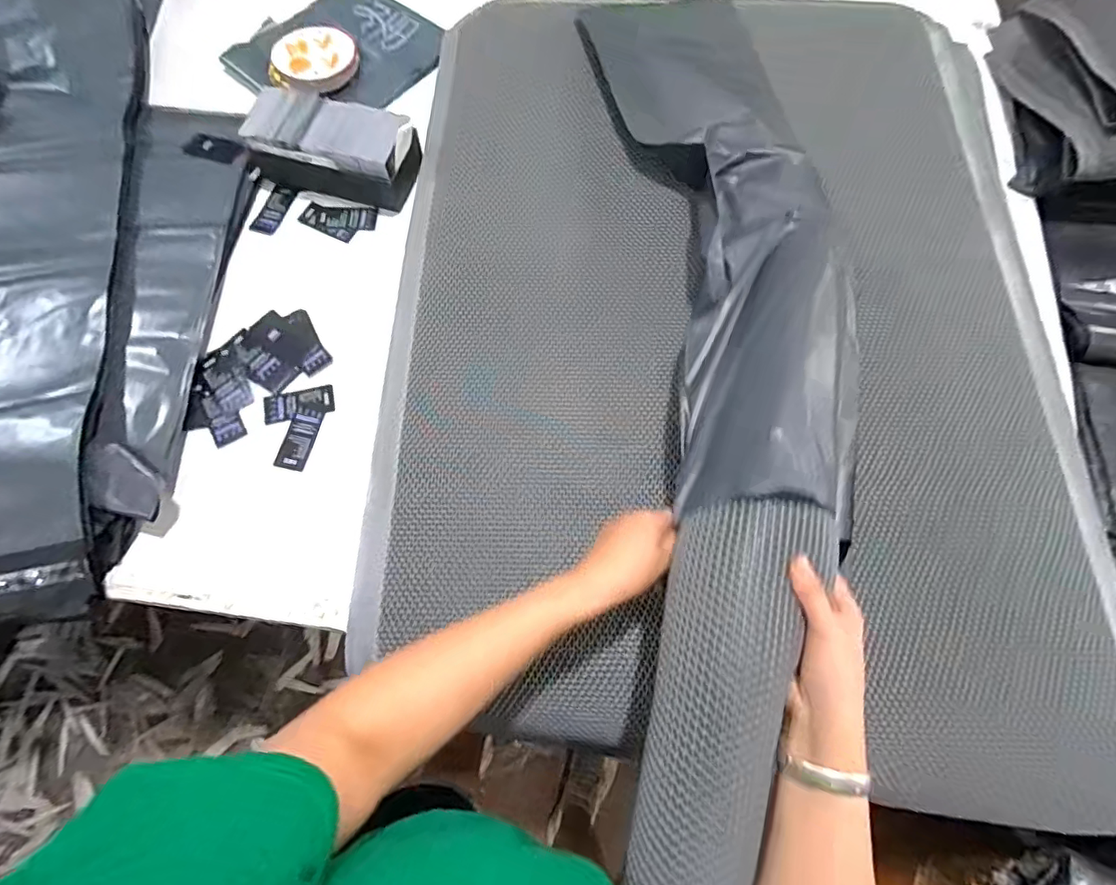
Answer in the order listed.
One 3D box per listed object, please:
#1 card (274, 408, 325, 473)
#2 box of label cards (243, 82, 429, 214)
[{"bbox_3d":[-0.327,-0.004,0.686,0.042,0.009,0.082,12,67,1],"label":"card"},{"bbox_3d":[-0.326,-0.419,0.781,0.242,0.080,0.112,12,72,3],"label":"box of label cards"}]

